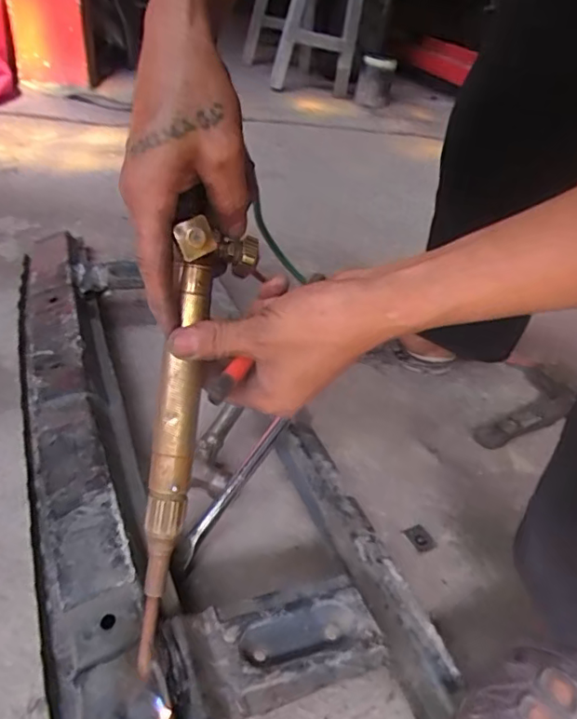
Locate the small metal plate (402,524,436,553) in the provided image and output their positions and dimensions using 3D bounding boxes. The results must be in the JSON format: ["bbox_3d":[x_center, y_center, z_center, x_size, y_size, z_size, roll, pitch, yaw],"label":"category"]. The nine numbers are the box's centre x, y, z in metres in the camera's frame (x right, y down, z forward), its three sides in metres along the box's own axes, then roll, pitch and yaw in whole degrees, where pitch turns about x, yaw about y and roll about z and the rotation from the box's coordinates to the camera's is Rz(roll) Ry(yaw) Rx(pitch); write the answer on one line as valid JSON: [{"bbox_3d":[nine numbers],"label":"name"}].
[{"bbox_3d":[0.167,0.229,0.724,0.032,0.009,0.033,-16,42,-29],"label":"small metal plate"}]

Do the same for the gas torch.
[{"bbox_3d":[-0.068,0.056,0.359,0.041,0.277,0.050,11,3,5],"label":"gas torch"}]

